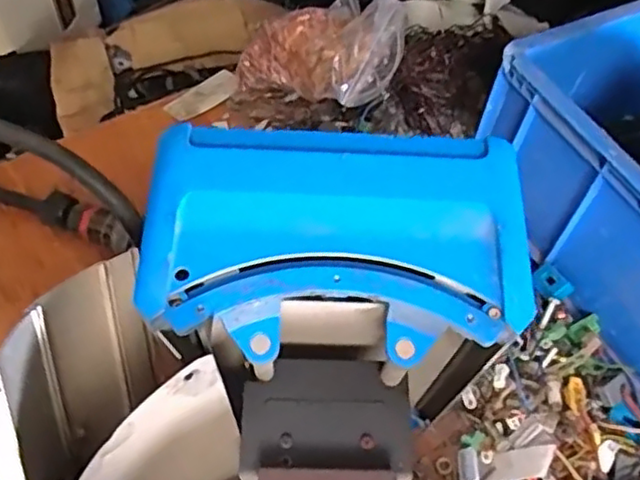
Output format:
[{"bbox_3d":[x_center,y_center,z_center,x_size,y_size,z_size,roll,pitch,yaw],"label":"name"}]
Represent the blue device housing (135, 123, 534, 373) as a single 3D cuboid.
[{"bbox_3d":[0.009,-0.002,0.390,0.220,0.051,0.132,4,54,-2],"label":"blue device housing"}]

